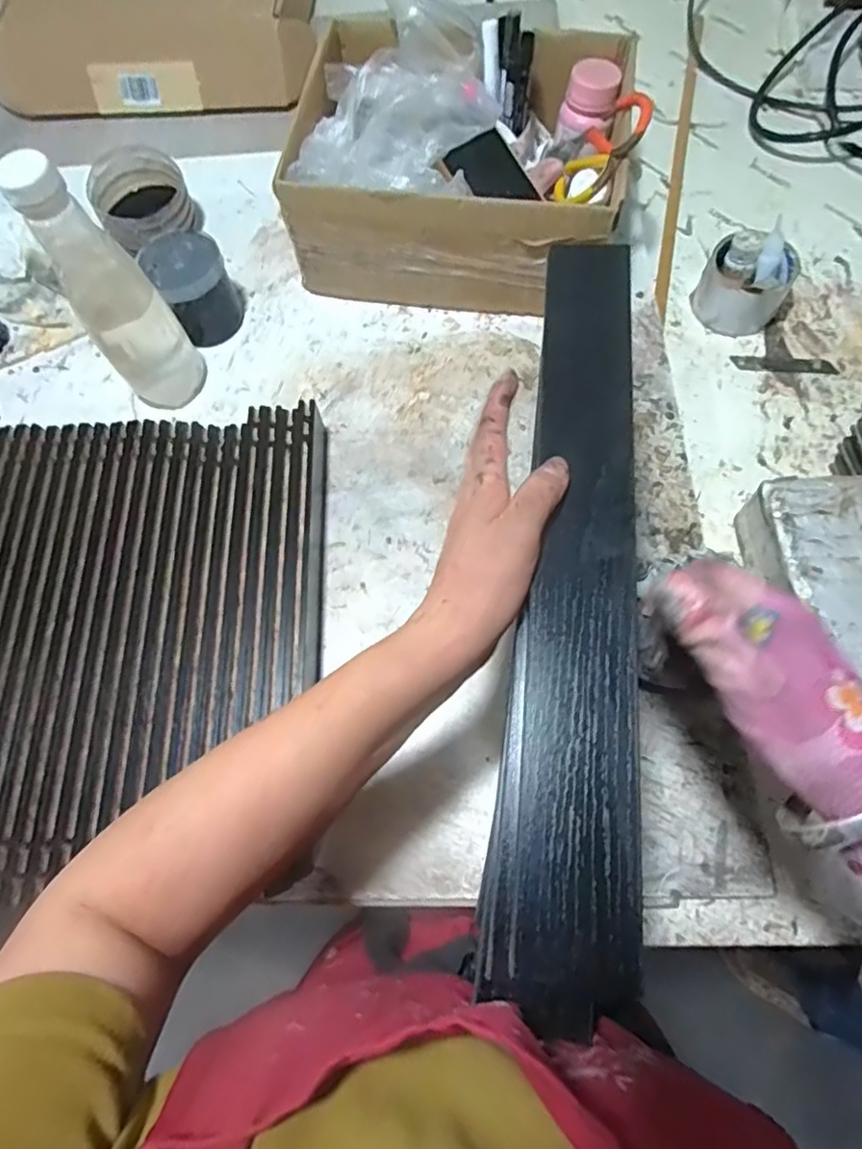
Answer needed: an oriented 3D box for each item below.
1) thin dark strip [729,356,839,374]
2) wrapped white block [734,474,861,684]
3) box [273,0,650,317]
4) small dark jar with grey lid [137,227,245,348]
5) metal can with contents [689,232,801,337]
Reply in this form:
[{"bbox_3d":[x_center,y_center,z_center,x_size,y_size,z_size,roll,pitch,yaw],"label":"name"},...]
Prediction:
[{"bbox_3d":[0.357,-0.212,0.594,0.098,0.004,0.018,4,70,5],"label":"thin dark strip"},{"bbox_3d":[0.322,0.021,0.460,0.105,0.050,0.202,-3,69,3],"label":"wrapped white block"},{"bbox_3d":[0.033,-0.421,0.604,0.313,0.148,0.275,11,70,8],"label":"box"},{"bbox_3d":[-0.239,-0.292,0.601,0.077,0.078,0.081,-35,70,-9],"label":"small dark jar with grey lid"},{"bbox_3d":[0.313,-0.288,0.593,0.083,0.057,0.073,31,74,15],"label":"metal can with contents"}]

